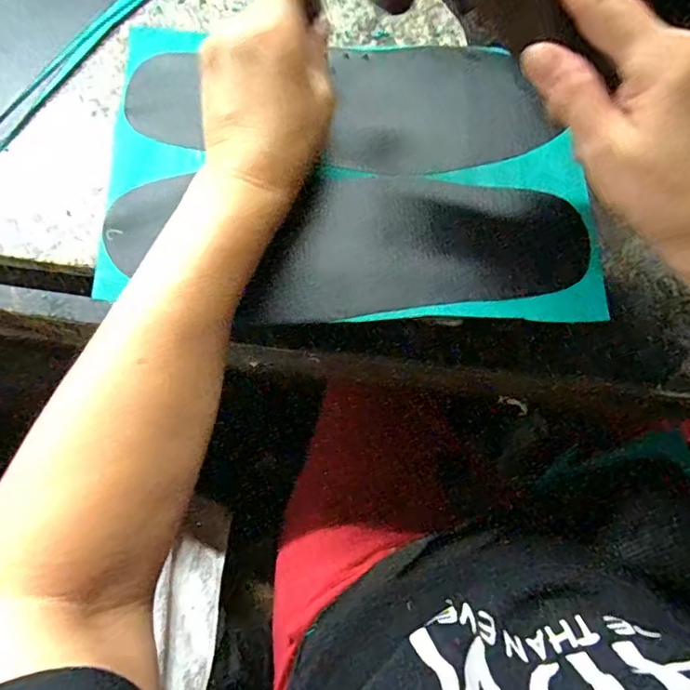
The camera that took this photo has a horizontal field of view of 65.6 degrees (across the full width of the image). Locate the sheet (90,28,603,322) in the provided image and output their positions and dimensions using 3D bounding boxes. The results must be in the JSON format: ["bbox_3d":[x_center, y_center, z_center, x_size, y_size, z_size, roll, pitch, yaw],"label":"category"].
[{"bbox_3d":[0.005,-0.106,0.331,0.286,0.019,0.187,1,79,-1],"label":"sheet"}]

